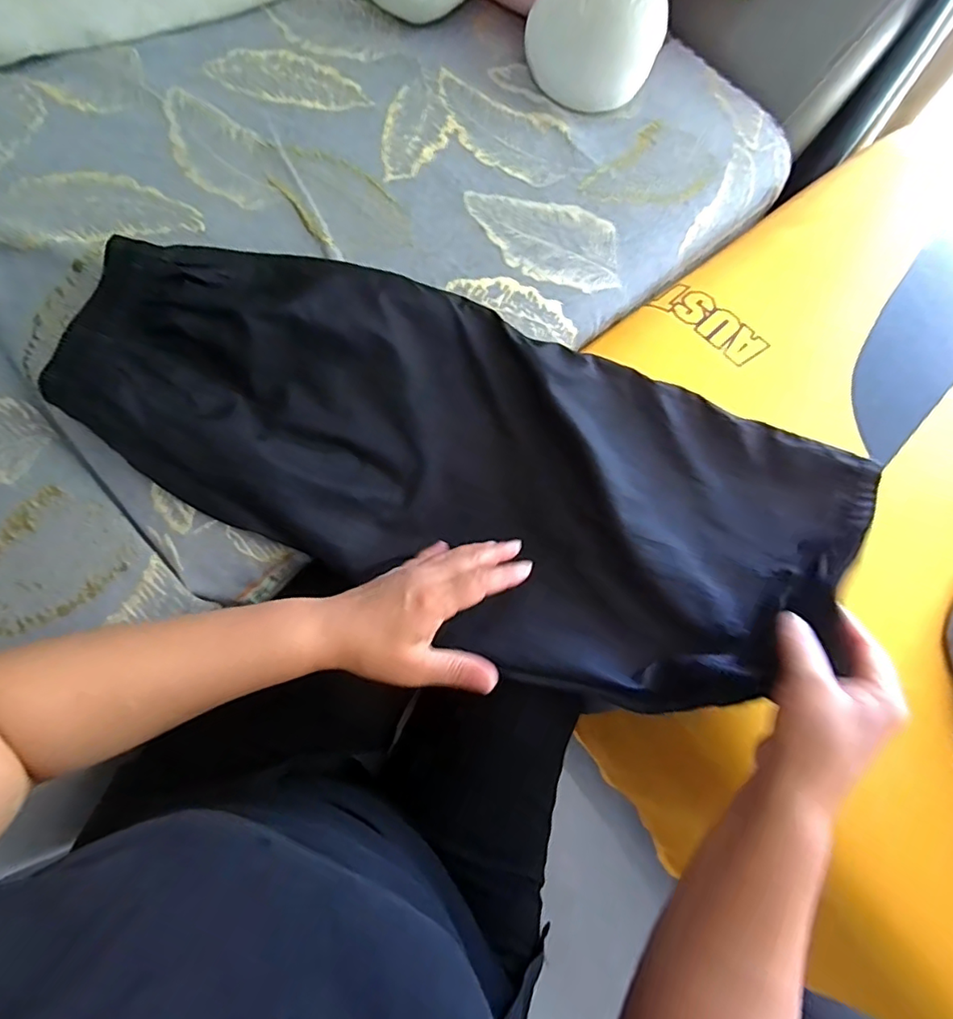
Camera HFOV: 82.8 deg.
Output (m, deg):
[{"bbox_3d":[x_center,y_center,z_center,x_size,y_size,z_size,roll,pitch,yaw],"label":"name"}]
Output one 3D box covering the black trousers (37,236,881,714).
[{"bbox_3d":[0.000,-0.027,0.456,0.636,0.078,0.267,20,75,-5],"label":"black trousers"}]

